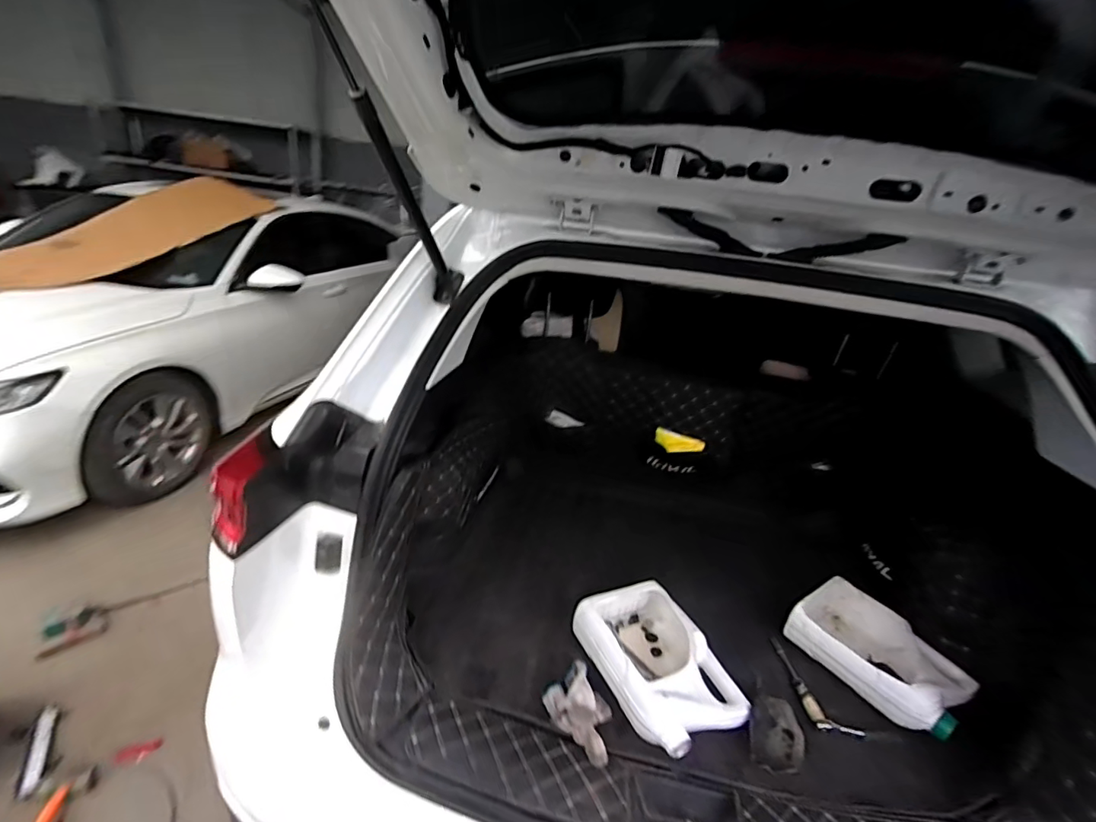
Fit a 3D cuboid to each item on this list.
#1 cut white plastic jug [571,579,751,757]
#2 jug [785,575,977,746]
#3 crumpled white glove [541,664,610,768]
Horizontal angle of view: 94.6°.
[{"bbox_3d":[0.210,0.478,0.962,0.214,0.113,0.306,-5,24,-30],"label":"cut white plastic jug"},{"bbox_3d":[0.681,0.500,1.053,0.230,0.101,0.324,-10,27,-37],"label":"jug"},{"bbox_3d":[0.060,0.501,0.852,0.111,0.039,0.159,-6,25,-31],"label":"crumpled white glove"}]

